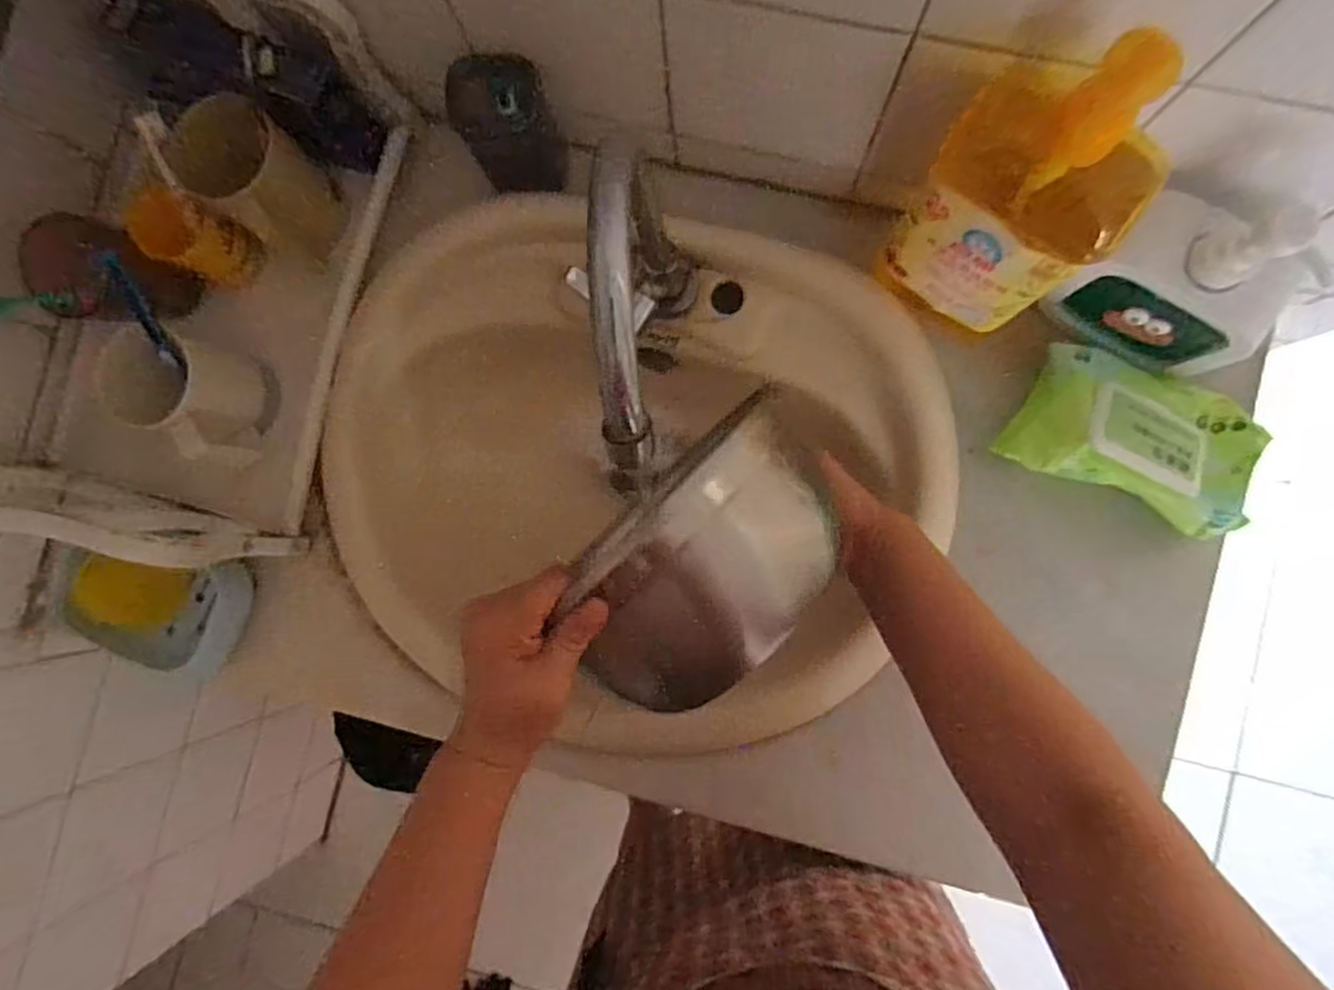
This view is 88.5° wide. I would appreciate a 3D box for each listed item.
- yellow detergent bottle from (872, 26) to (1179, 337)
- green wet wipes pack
[{"bbox_3d":[0.214,-0.178,0.421,0.116,0.229,0.070,30,89,5],"label":"yellow detergent bottle"},{"bbox_3d":[0.353,-0.044,0.512,0.170,0.044,0.105,24,89,5],"label":"green wet wipes pack"}]

